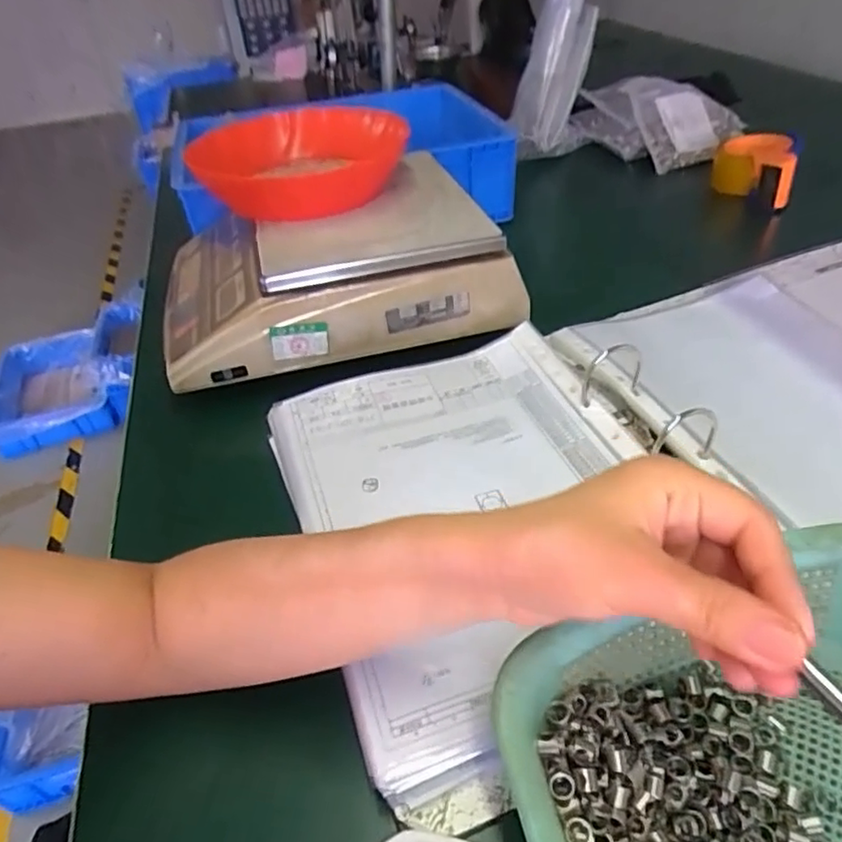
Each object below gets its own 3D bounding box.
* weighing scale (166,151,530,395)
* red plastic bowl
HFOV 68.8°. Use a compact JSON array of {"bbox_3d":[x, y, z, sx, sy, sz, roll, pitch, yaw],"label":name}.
[{"bbox_3d":[-0.097,-0.167,0.634,0.332,0.098,0.263,-14,42,-9],"label":"weighing scale"},{"bbox_3d":[-0.111,-0.241,0.581,0.186,0.050,0.192,-4,41,3],"label":"red plastic bowl"}]

